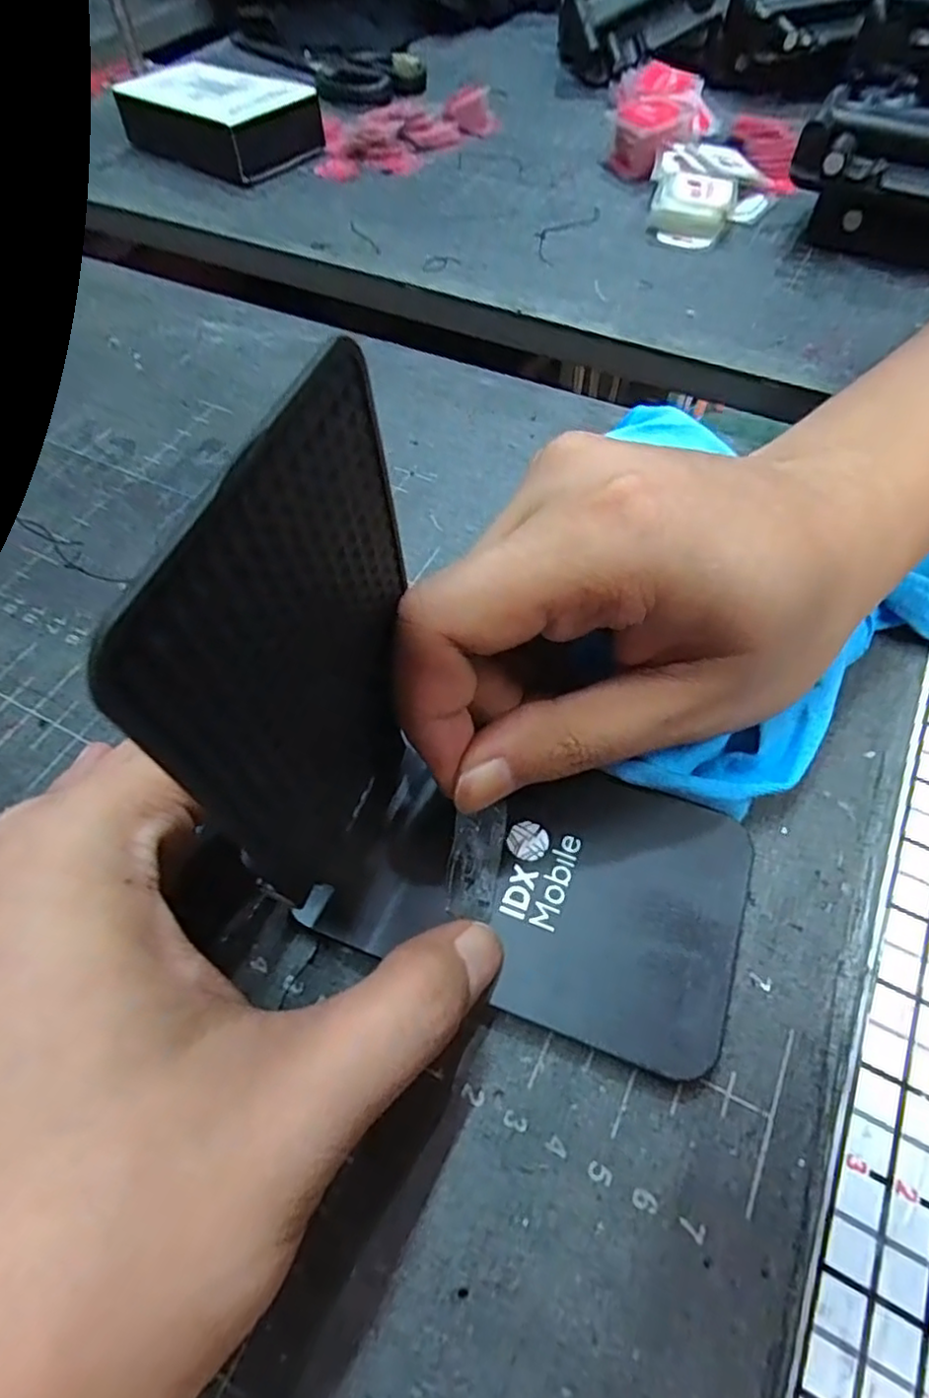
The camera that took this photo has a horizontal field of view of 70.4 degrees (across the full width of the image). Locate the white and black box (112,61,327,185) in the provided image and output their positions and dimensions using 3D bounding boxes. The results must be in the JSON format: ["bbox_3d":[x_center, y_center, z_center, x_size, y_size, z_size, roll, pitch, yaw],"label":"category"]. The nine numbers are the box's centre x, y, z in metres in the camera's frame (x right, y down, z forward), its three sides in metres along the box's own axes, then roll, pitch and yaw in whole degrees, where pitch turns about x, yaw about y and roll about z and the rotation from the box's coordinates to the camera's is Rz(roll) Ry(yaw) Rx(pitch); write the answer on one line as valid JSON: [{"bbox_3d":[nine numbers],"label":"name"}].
[{"bbox_3d":[-0.158,-0.370,0.418,0.125,0.035,0.069,31,64,19],"label":"white and black box"}]

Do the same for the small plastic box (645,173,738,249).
[{"bbox_3d":[0.122,-0.266,0.358,0.040,0.015,0.049,18,60,13],"label":"small plastic box"}]

